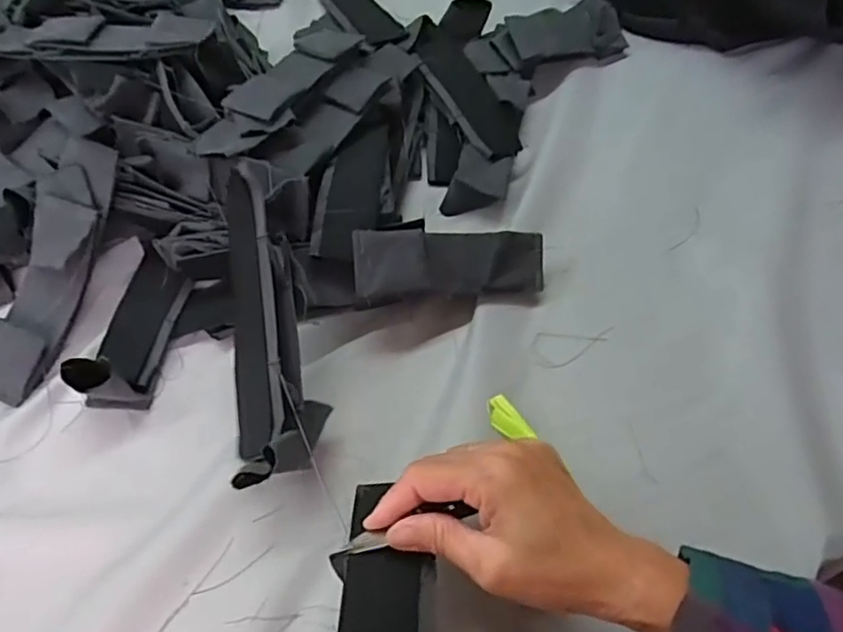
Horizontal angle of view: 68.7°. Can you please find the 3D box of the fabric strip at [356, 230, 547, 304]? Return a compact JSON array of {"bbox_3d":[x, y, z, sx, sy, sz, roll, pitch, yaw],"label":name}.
[{"bbox_3d":[0.025,-0.036,0.452,0.149,0.050,0.017,-3,14,-23],"label":"fabric strip"}]

